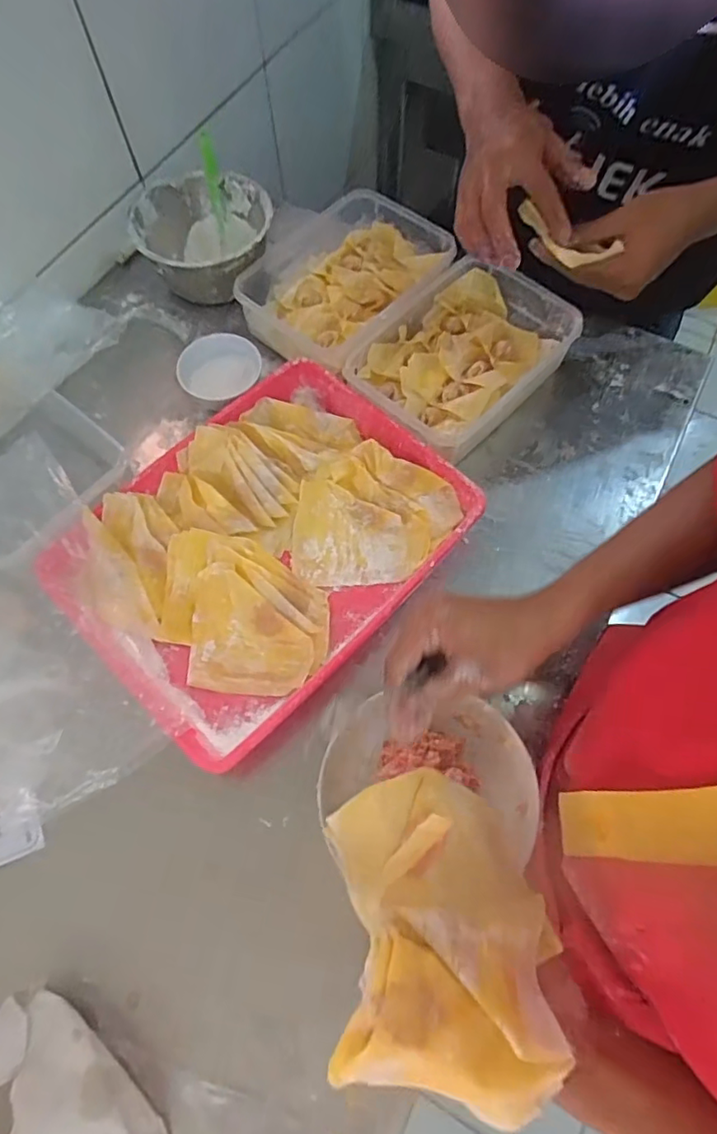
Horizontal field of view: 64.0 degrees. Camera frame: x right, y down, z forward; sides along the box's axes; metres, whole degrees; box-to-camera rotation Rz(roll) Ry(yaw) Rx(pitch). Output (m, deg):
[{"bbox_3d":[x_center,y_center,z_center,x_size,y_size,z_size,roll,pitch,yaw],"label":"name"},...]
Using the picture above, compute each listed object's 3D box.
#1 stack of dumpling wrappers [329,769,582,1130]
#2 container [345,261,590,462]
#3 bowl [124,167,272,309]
[{"bbox_3d":[0.047,0.202,0.322,0.118,0.064,0.161,-3,66,-1],"label":"stack of dumpling wrappers"},{"bbox_3d":[0.113,-0.235,0.640,0.174,0.051,0.236,38,71,15],"label":"container"},{"bbox_3d":[-0.192,-0.411,0.728,0.163,0.083,0.159,0,66,0],"label":"bowl"}]

